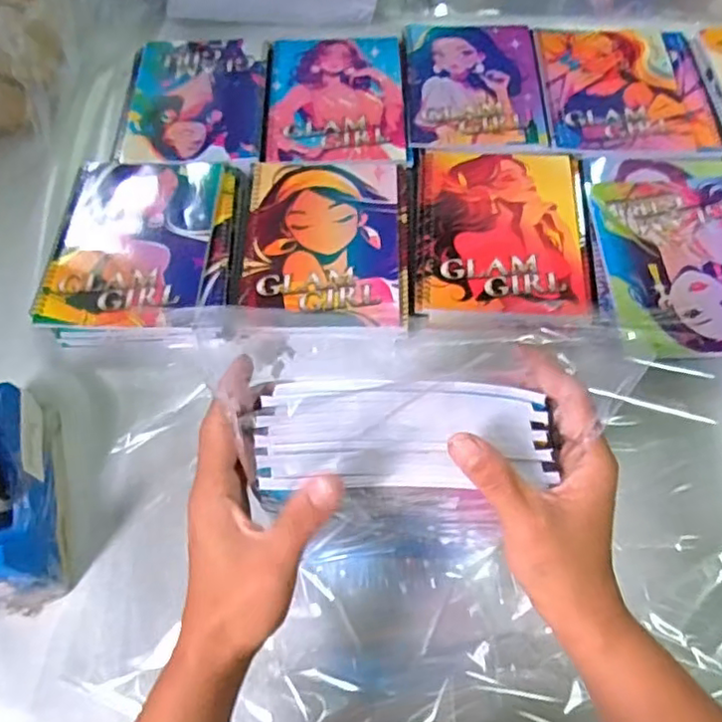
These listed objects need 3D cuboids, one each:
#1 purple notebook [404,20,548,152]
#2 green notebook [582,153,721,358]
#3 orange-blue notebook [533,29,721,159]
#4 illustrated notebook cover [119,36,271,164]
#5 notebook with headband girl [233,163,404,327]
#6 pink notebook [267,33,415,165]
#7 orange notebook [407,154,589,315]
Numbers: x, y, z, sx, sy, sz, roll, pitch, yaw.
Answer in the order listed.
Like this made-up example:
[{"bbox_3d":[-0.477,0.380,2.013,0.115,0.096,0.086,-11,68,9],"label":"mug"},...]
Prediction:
[{"bbox_3d":[0.126,-0.315,0.708,0.148,0.009,0.198,0,63,2],"label":"purple notebook"},{"bbox_3d":[0.305,-0.111,0.594,0.154,0.012,0.232,1,64,2],"label":"green notebook"},{"bbox_3d":[0.293,-0.303,0.694,0.175,0.008,0.199,0,63,2],"label":"orange-blue notebook"},{"bbox_3d":[-0.187,-0.297,0.704,0.161,0.008,0.198,-2,63,1],"label":"illustrated notebook cover"},{"bbox_3d":[-0.037,-0.121,0.608,0.153,0.008,0.187,2,64,3],"label":"notebook with headband girl"},{"bbox_3d":[-0.027,-0.294,0.695,0.152,0.007,0.193,-2,63,1],"label":"pink notebook"},{"bbox_3d":[0.135,-0.133,0.612,0.162,0.008,0.200,4,64,4],"label":"orange notebook"}]

